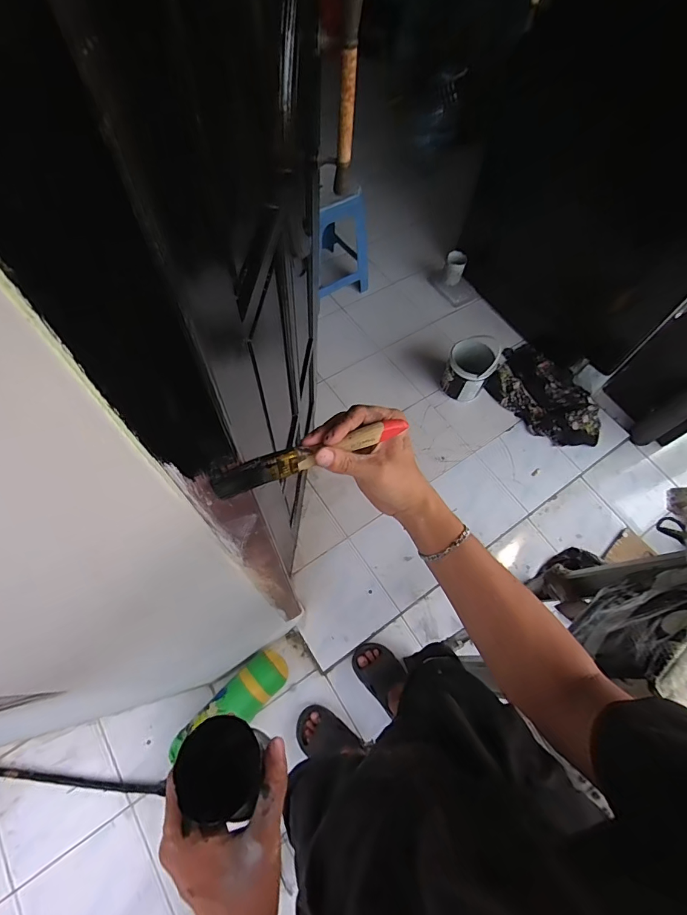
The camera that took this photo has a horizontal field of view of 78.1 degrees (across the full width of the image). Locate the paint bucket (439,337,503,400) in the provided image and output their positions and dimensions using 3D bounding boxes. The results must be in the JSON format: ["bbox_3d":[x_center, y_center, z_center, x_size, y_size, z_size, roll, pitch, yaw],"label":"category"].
[{"bbox_3d":[0.497,-0.354,1.660,0.167,0.183,0.214,29,66,13],"label":"paint bucket"}]

